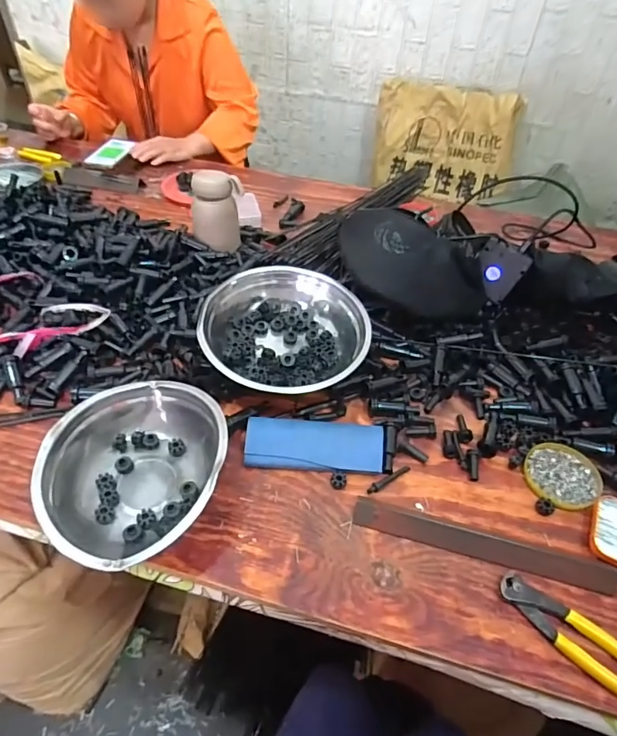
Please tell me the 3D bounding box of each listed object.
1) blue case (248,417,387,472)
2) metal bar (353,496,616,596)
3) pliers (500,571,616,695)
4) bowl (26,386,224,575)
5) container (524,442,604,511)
[{"bbox_3d":[0.009,0.092,0.560,0.161,0.029,0.059,4,46,0],"label":"blue case"},{"bbox_3d":[0.181,0.183,0.491,0.267,0.017,0.024,14,47,10],"label":"metal bar"},{"bbox_3d":[0.254,0.252,0.429,0.164,0.016,0.041,33,53,26],"label":"pliers"},{"bbox_3d":[-0.181,0.104,0.507,0.188,0.063,0.189,2,46,-2],"label":"bowl"},{"bbox_3d":[0.298,0.126,0.554,0.081,0.011,0.080,2,46,-2],"label":"container"}]

